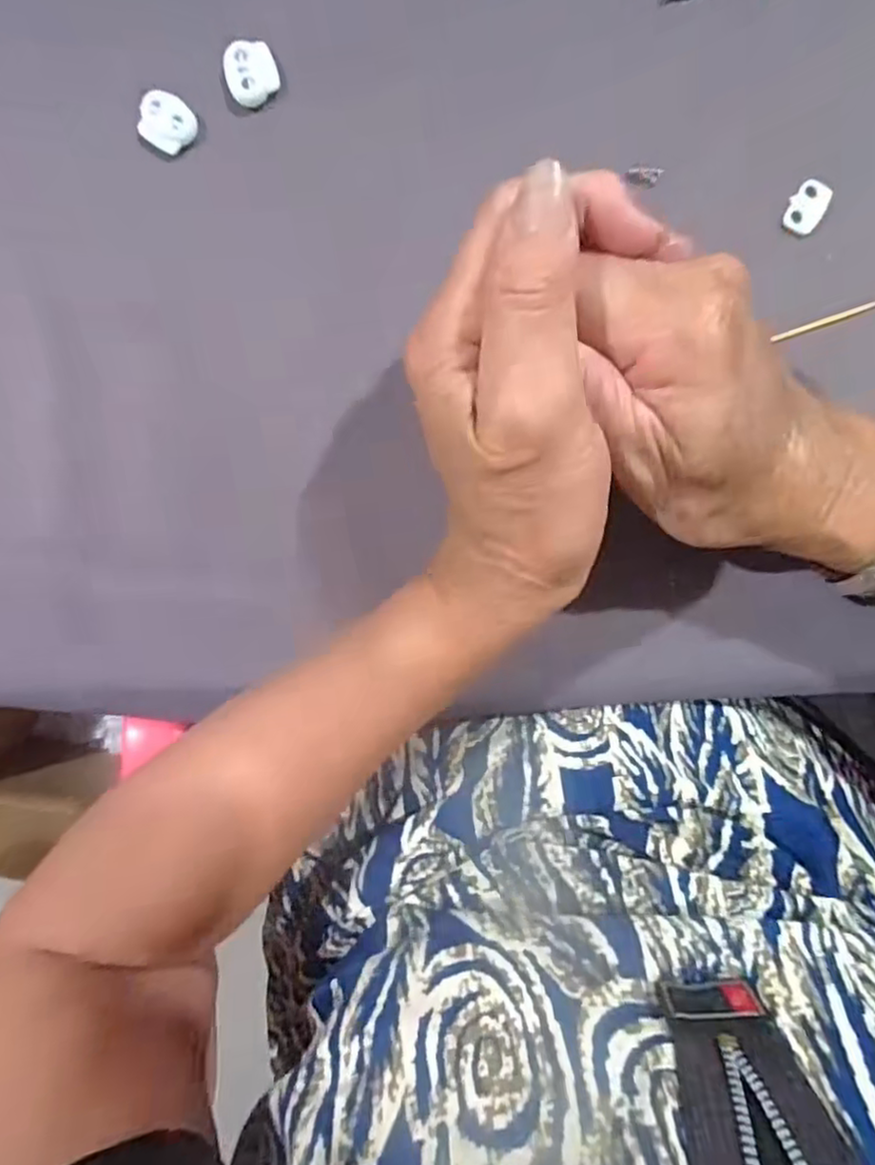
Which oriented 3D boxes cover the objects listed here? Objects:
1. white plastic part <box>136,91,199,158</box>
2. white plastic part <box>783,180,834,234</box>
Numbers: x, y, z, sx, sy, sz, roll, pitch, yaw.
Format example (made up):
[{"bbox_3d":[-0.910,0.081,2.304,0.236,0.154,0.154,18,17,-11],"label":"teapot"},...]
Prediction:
[{"bbox_3d":[-0.106,-0.179,0.252,0.020,0.006,0.019,0,94,2],"label":"white plastic part"},{"bbox_3d":[0.140,-0.142,0.244,0.013,0.004,0.018,31,95,0],"label":"white plastic part"}]

